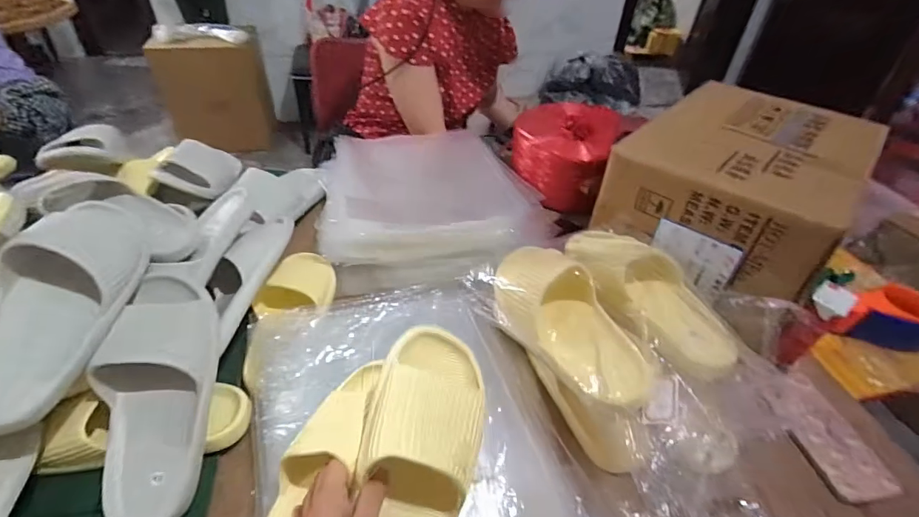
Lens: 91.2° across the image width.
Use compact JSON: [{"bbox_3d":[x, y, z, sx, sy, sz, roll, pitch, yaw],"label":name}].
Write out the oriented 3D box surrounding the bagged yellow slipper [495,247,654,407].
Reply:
[{"bbox_3d":[0.118,0.058,0.520,0.093,0.084,0.236,-14,44,-21],"label":"bagged yellow slipper"}]

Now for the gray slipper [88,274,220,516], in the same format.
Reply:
[{"bbox_3d":[-0.329,0.143,0.492,0.106,0.058,0.275,-5,69,-12],"label":"gray slipper"}]

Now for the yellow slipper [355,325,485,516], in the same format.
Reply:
[{"bbox_3d":[-0.033,0.182,0.370,0.091,0.073,0.246,7,74,3],"label":"yellow slipper"}]

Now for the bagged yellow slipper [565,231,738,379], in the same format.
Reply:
[{"bbox_3d":[0.234,0.038,0.562,0.095,0.079,0.246,-26,61,-31],"label":"bagged yellow slipper"}]

